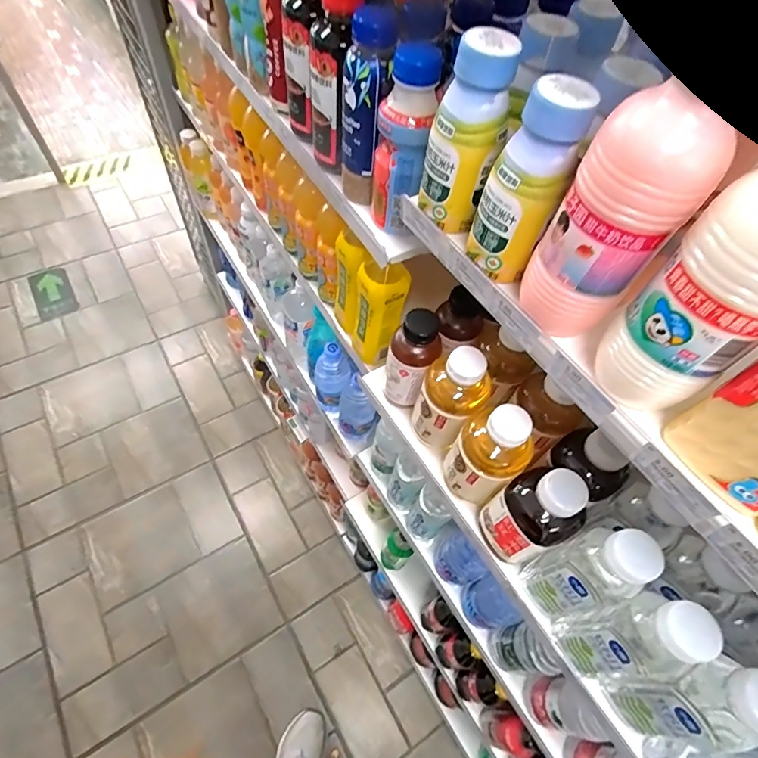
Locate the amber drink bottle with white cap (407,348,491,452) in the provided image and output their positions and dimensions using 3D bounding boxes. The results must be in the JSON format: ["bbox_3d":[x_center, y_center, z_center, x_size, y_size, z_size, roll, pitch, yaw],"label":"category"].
[{"bbox_3d":[0.079,0.029,0.510,0.074,0.149,0.067,18,58,6],"label":"amber drink bottle with white cap"}]

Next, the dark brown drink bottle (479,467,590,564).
[{"bbox_3d":[0.153,0.138,0.443,0.063,0.139,0.073,-20,62,-18],"label":"dark brown drink bottle"}]

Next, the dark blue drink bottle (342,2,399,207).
[{"bbox_3d":[-0.013,-0.259,0.441,0.048,0.162,0.052,5,57,-3],"label":"dark blue drink bottle"}]

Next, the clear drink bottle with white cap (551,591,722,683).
[{"bbox_3d":[0.218,0.227,0.383,0.060,0.157,0.060,-14,60,-14],"label":"clear drink bottle with white cap"}]

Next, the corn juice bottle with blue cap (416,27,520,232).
[{"bbox_3d":[0.064,-0.176,0.328,0.051,0.122,0.046,20,58,7],"label":"corn juice bottle with blue cap"}]

